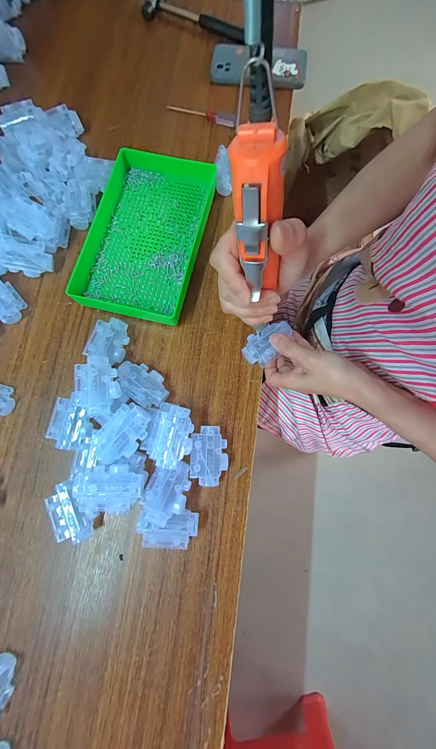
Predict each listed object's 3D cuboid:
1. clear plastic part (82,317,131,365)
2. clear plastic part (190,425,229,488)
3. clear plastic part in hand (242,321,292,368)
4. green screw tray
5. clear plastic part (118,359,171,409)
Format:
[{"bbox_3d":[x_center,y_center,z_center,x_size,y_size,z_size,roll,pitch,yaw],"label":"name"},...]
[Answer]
[{"bbox_3d":[-0.143,-0.045,0.349,0.043,0.030,0.058,17,78,2],"label":"clear plastic part"},{"bbox_3d":[-0.011,0.099,0.320,0.044,0.029,0.068,-1,78,-1],"label":"clear plastic part"},{"bbox_3d":[0.068,-0.042,0.346,0.070,0.022,0.042,-30,80,-7],"label":"clear plastic part in hand"},{"bbox_3d":[-0.106,-0.202,0.380,0.160,0.037,0.243,14,78,2],"label":"green screw tray"},{"bbox_3d":[-0.097,0.012,0.334,0.069,0.018,0.046,37,67,0],"label":"clear plastic part"}]

